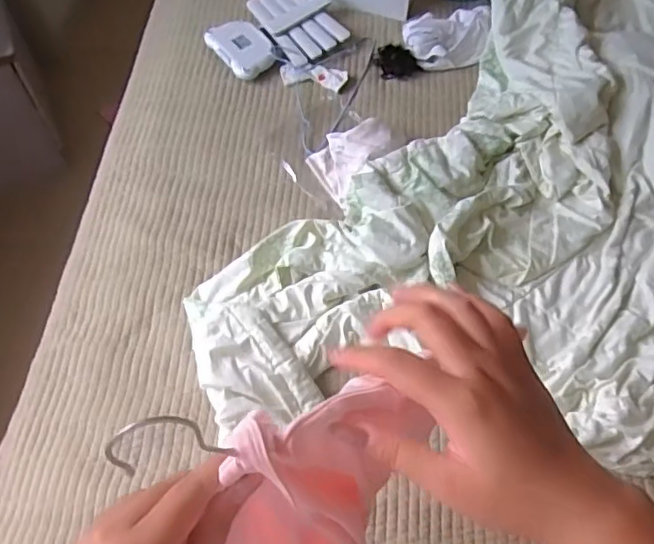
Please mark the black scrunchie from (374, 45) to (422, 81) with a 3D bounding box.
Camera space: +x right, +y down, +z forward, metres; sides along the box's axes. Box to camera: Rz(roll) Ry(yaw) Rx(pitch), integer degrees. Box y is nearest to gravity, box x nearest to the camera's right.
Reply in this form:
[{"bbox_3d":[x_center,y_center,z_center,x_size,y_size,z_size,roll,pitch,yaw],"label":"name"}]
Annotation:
[{"bbox_3d":[0.159,-0.479,1.388,0.116,0.039,0.079,25,63,14],"label":"black scrunchie"}]

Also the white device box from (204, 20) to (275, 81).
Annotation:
[{"bbox_3d":[-0.198,-0.520,1.397,0.122,0.034,0.173,-32,65,-16],"label":"white device box"}]

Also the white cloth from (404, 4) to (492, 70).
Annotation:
[{"bbox_3d":[0.289,-0.555,1.420,0.226,0.054,0.160,-9,60,-5],"label":"white cloth"}]

